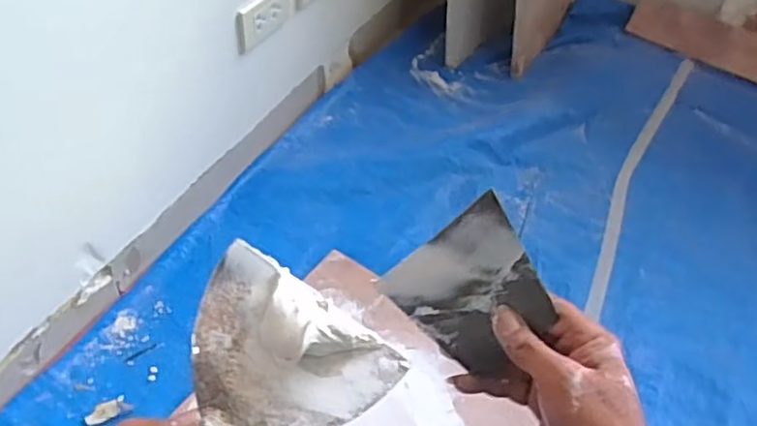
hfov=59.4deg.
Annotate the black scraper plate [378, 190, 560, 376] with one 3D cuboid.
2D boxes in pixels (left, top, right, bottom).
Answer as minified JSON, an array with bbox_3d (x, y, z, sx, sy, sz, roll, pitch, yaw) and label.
[{"bbox_3d":[0.067,0.056,0.463,0.096,0.099,0.007,53,18,8],"label":"black scraper plate"}]

